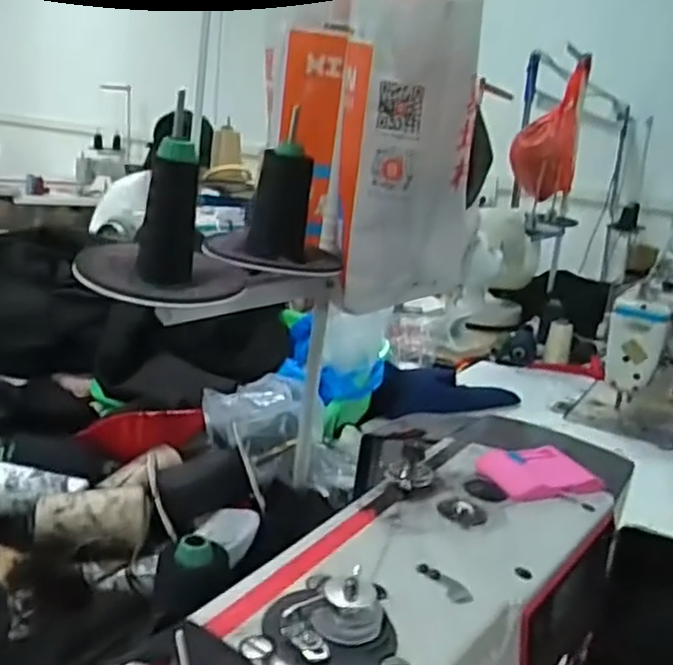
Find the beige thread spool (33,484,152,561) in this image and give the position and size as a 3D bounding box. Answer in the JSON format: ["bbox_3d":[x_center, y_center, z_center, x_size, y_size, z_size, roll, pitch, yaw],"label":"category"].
[{"bbox_3d":[-0.236,0.184,0.678,0.105,0.050,0.059,2,16,-18],"label":"beige thread spool"}]

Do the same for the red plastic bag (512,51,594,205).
[{"bbox_3d":[0.508,-0.483,1.653,0.160,0.324,0.107,20,-1,39],"label":"red plastic bag"}]

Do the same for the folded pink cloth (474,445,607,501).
[{"bbox_3d":[0.128,0.089,0.444,0.073,0.016,0.046,-2,17,-31],"label":"folded pink cloth"}]

